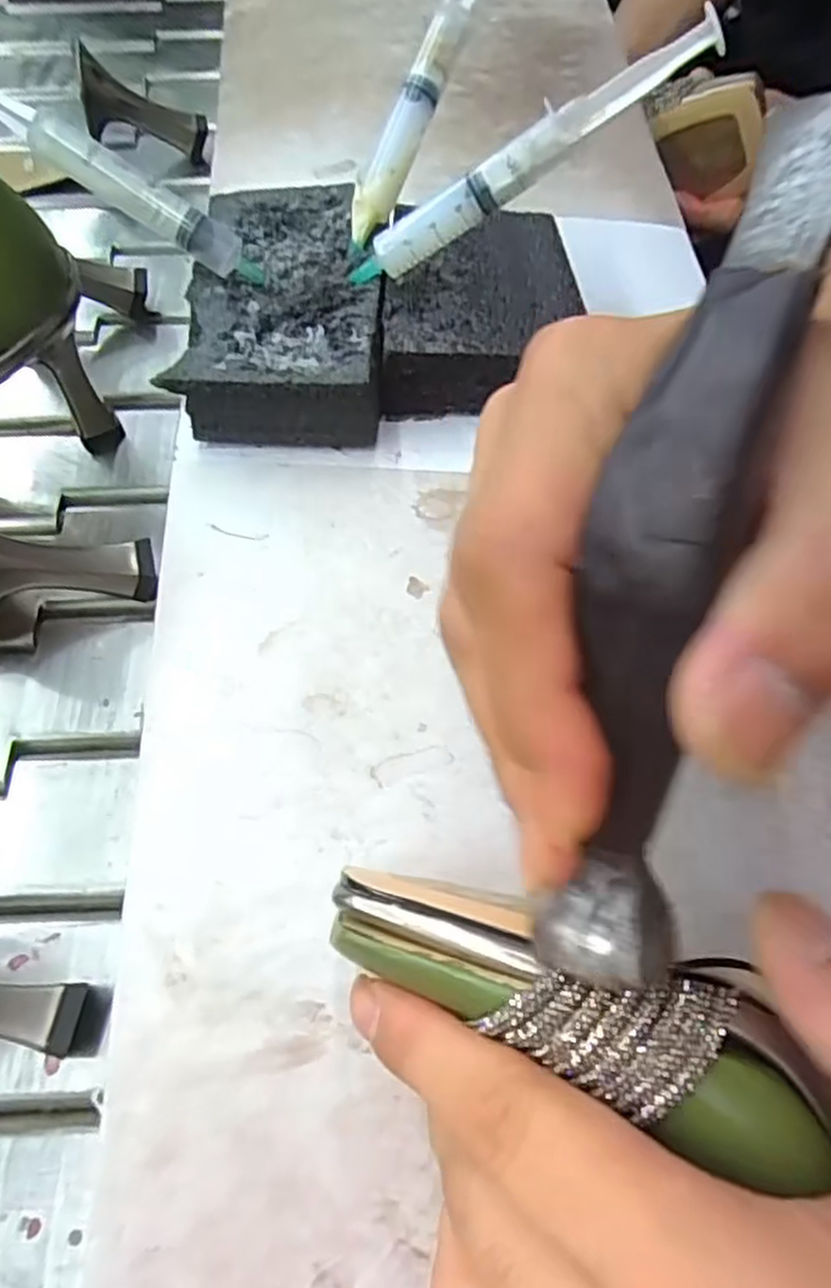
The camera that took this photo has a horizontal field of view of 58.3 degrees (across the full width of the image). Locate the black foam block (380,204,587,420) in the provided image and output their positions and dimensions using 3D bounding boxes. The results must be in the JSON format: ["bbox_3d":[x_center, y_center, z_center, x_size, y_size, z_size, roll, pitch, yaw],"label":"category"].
[{"bbox_3d":[0.027,-0.146,0.324,0.078,0.035,0.094,1,63,0],"label":"black foam block"}]

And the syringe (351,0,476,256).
[{"bbox_3d":[0.003,-0.237,0.306,0.023,0.015,0.148,27,99,15],"label":"syringe"}]

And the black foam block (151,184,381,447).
[{"bbox_3d":[-0.053,-0.142,0.322,0.077,0.037,0.123,2,63,0],"label":"black foam block"}]

